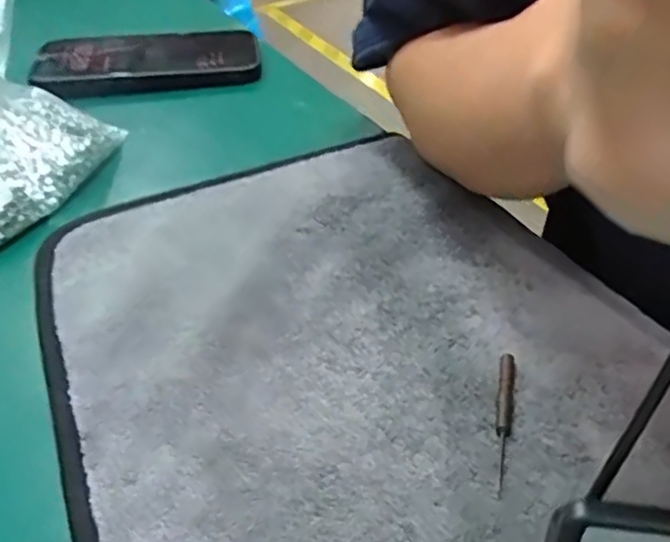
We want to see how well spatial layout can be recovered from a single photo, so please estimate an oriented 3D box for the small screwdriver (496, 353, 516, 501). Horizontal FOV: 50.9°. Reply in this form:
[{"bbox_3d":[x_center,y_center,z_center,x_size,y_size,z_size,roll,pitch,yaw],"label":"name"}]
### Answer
[{"bbox_3d":[0.059,0.050,0.244,0.006,0.004,0.061,7,40,12],"label":"small screwdriver"}]

